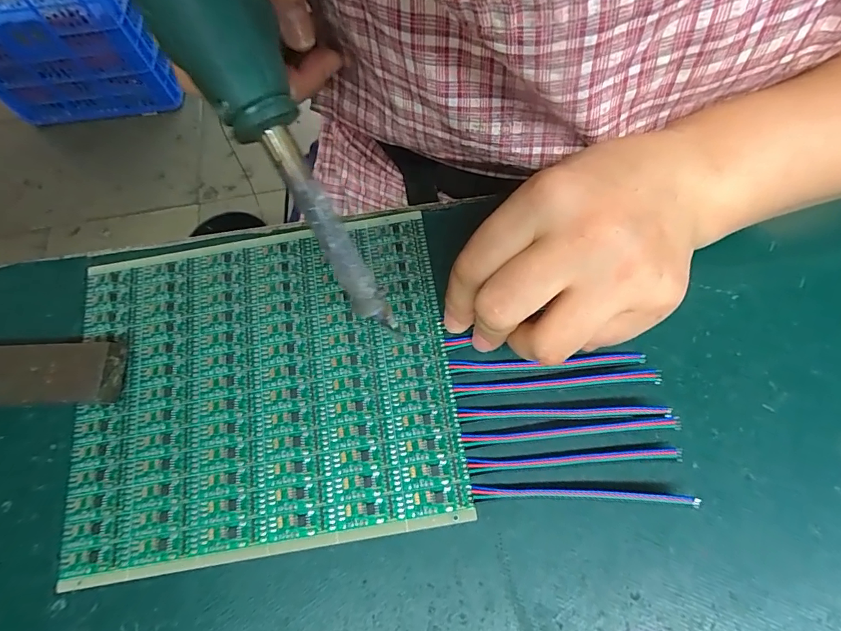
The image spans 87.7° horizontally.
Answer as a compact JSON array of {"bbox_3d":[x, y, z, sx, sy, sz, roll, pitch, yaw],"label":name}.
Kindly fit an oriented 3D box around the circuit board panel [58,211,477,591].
[{"bbox_3d":[-0.081,0.034,0.225,0.189,0.004,0.160,-9,70,-1],"label":"circuit board panel"}]

